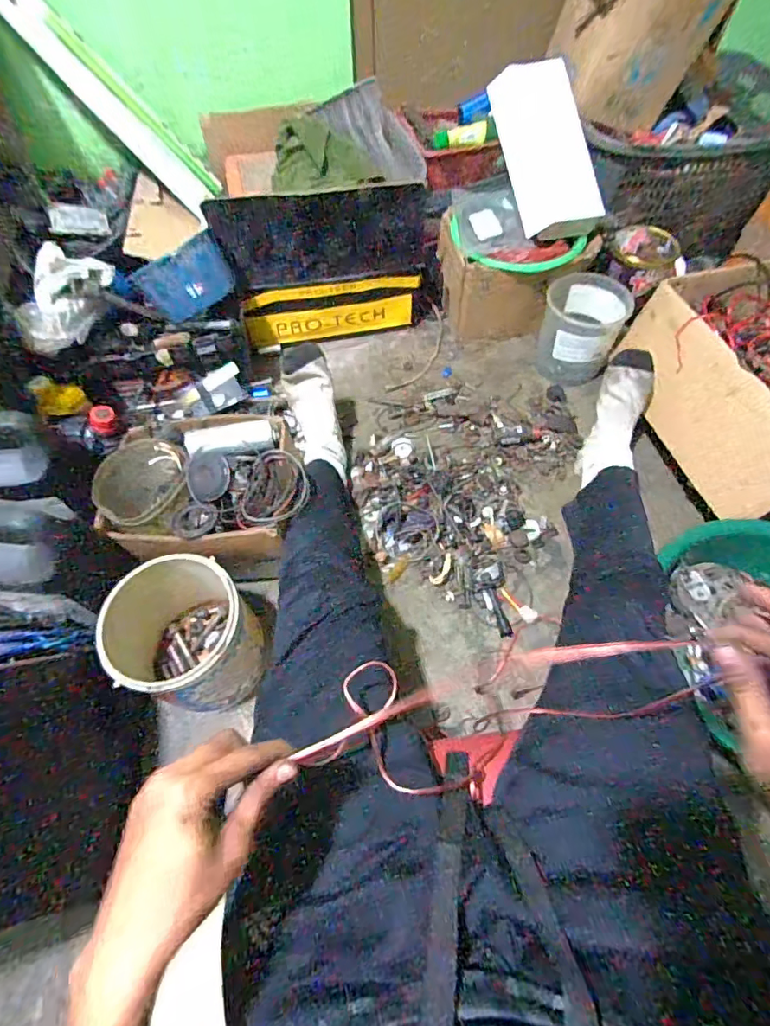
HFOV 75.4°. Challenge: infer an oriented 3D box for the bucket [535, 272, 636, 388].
[{"bbox_3d":[0.414,-0.382,1.068,0.166,0.158,0.175,0,58,1],"label":"bucket"}]

